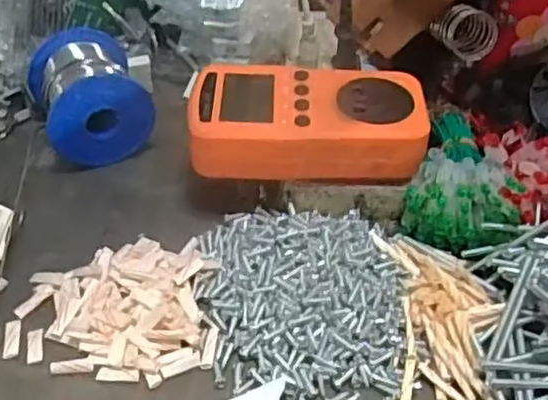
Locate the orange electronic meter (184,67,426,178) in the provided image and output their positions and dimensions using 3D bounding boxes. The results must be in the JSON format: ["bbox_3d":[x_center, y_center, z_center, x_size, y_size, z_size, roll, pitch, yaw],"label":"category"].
[{"bbox_3d":[0.019,-0.044,0.379,0.125,0.032,0.060,1,46,-2],"label":"orange electronic meter"}]

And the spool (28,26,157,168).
[{"bbox_3d":[-0.118,-0.066,0.433,0.064,0.059,0.074,-19,49,-20],"label":"spool"}]

